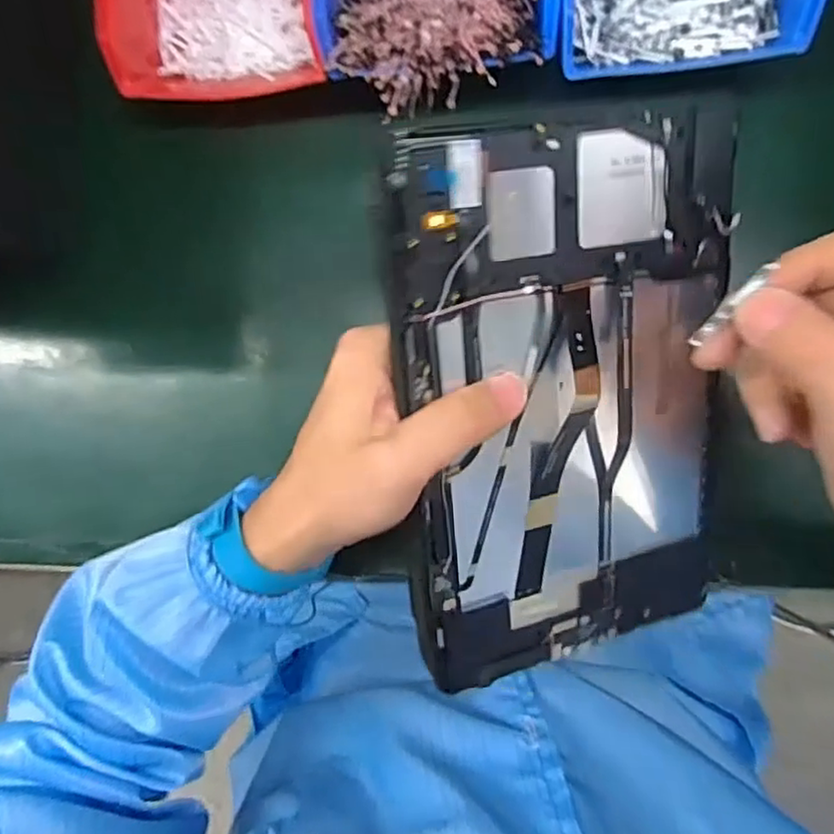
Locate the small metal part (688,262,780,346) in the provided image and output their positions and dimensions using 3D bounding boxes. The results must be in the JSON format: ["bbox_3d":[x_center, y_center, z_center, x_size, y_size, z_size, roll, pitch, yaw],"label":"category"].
[{"bbox_3d":[0.109,-0.038,0.230,0.005,0.005,0.036,40,127,6],"label":"small metal part"}]

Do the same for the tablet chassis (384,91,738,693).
[{"bbox_3d":[0.067,0.000,0.282,0.150,0.016,0.234,-13,112,-17],"label":"tablet chassis"}]

